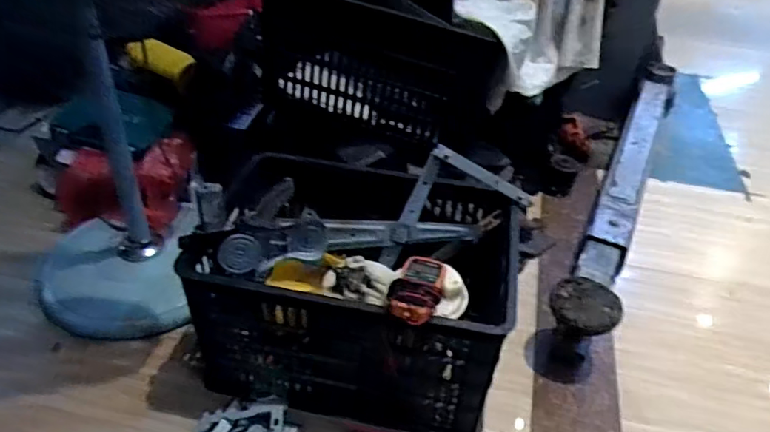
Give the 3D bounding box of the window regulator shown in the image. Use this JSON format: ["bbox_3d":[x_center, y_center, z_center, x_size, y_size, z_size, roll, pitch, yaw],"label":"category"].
[{"bbox_3d":[-0.013,-0.009,0.924,0.508,0.173,0.072,-10,40,-15],"label":"window regulator"}]

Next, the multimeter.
[{"bbox_3d":[0.044,0.095,0.778,0.068,0.045,0.126,11,26,9],"label":"multimeter"}]

